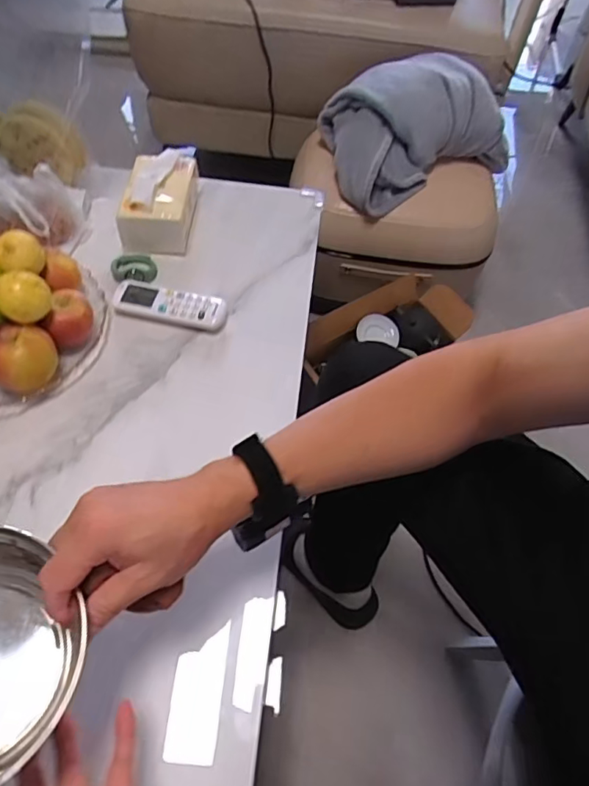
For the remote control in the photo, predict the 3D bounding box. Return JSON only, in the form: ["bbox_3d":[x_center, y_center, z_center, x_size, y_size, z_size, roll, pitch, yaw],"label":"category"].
[{"bbox_3d":[-0.158,-0.112,0.689,0.139,0.024,0.047,11,57,3],"label":"remote control"}]

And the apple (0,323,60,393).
[{"bbox_3d":[-0.298,-0.032,0.600,0.065,0.071,0.059,-11,59,-11],"label":"apple"}]

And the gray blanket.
[{"bbox_3d":[0.228,-0.509,1.032,0.375,0.143,0.221,-21,61,-17],"label":"gray blanket"}]

